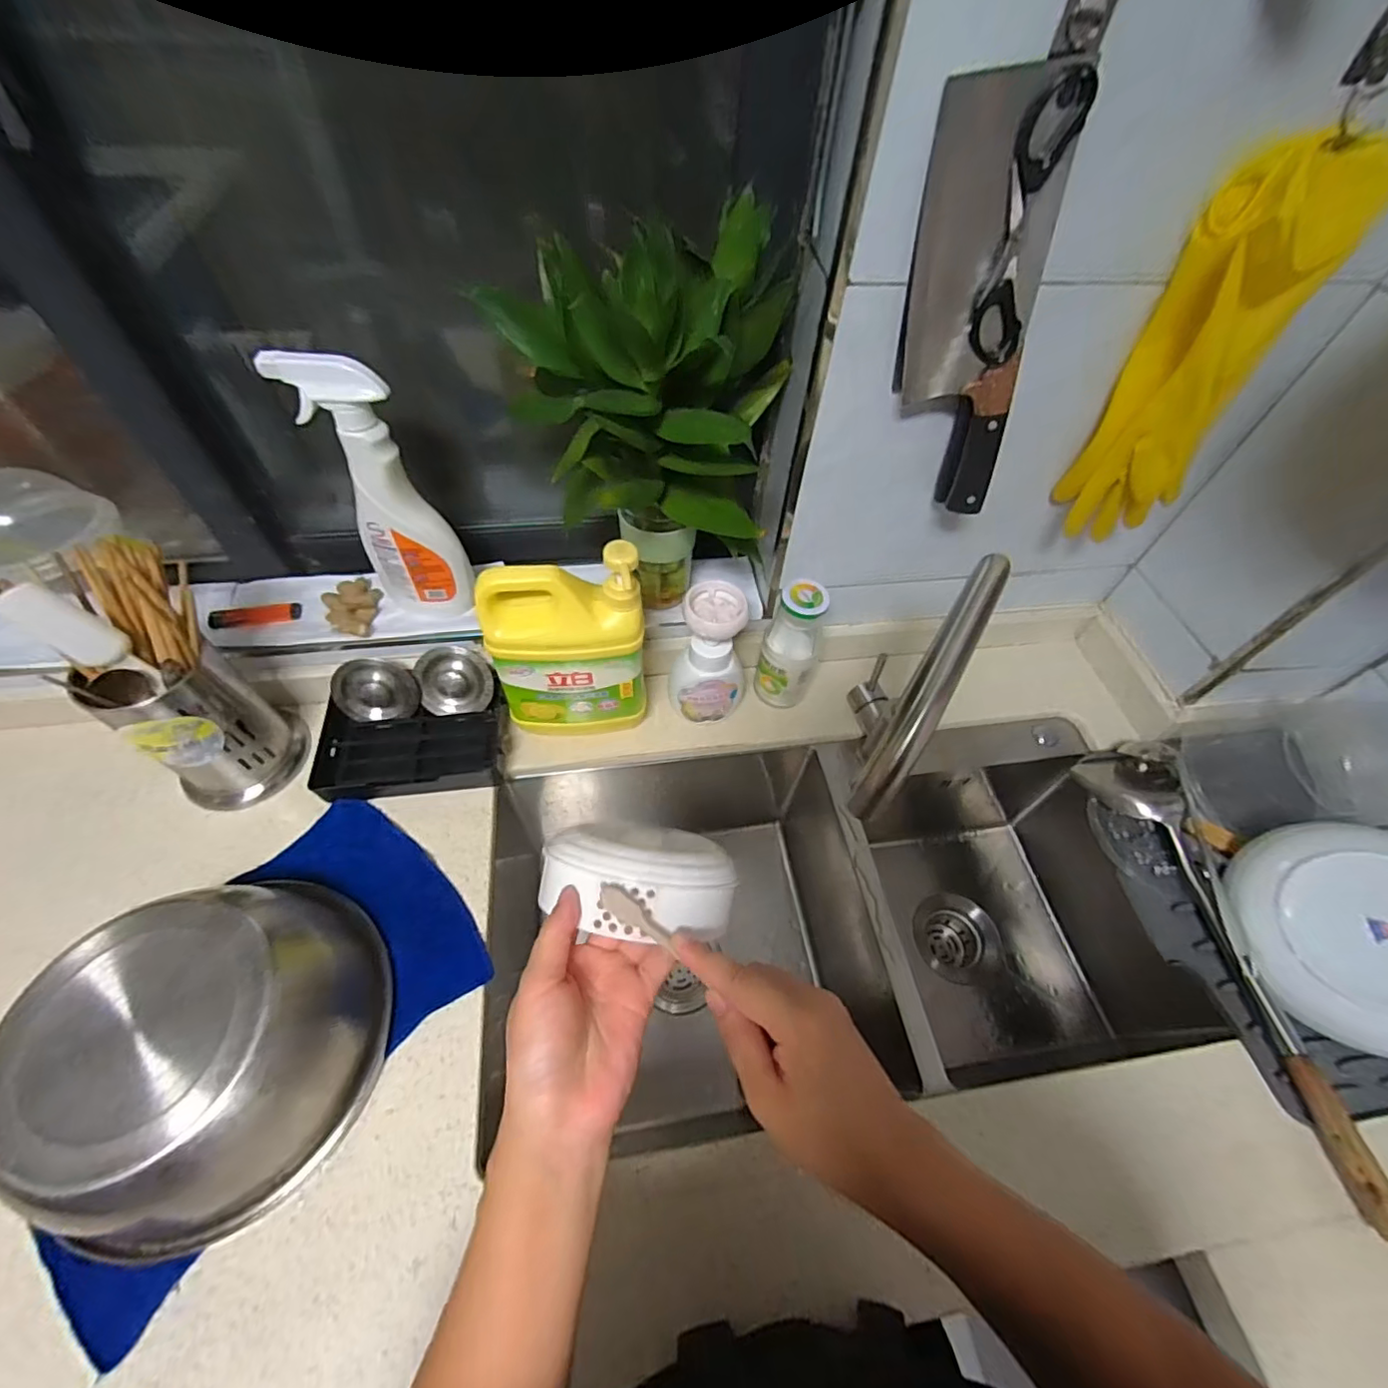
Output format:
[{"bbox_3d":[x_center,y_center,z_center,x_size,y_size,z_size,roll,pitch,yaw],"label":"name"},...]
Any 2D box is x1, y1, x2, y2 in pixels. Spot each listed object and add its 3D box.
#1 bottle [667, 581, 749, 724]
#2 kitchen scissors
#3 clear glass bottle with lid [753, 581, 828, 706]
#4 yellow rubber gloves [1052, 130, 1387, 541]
[{"bbox_3d":[0.016,-0.033,0.637,0.085,0.181,0.068,5,55,0],"label":"bottle"},{"bbox_3d":[0.216,-0.299,0.382,0.046,0.147,0.016,2,55,-2],"label":"kitchen scissors"},{"bbox_3d":[0.107,-0.049,0.643,0.064,0.159,0.052,16,56,8],"label":"clear glass bottle with lid"},{"bbox_3d":[0.403,-0.255,0.473,0.108,0.274,0.070,-10,56,-10],"label":"yellow rubber gloves"}]

